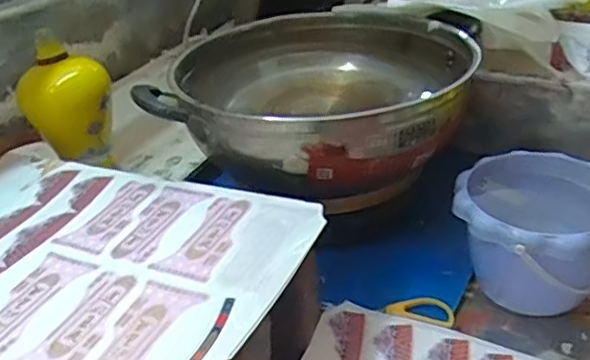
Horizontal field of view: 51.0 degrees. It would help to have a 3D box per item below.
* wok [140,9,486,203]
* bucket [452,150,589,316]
[{"bbox_3d":[0.042,-0.097,0.701,0.282,0.100,0.331,10,33,18],"label":"wok"},{"bbox_3d":[0.236,0.058,0.611,0.151,0.117,0.156,-1,31,1],"label":"bucket"}]

